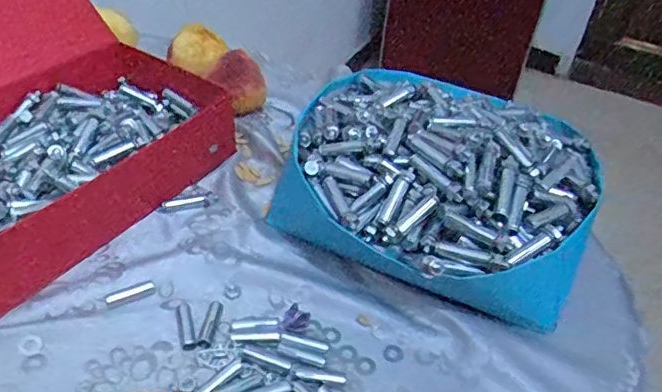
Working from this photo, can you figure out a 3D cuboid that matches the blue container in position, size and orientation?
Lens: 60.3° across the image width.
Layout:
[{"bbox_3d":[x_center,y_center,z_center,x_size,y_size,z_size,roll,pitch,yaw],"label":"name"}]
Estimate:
[{"bbox_3d":[0.100,-0.019,0.539,0.270,0.130,0.268,20,42,15],"label":"blue container"}]

